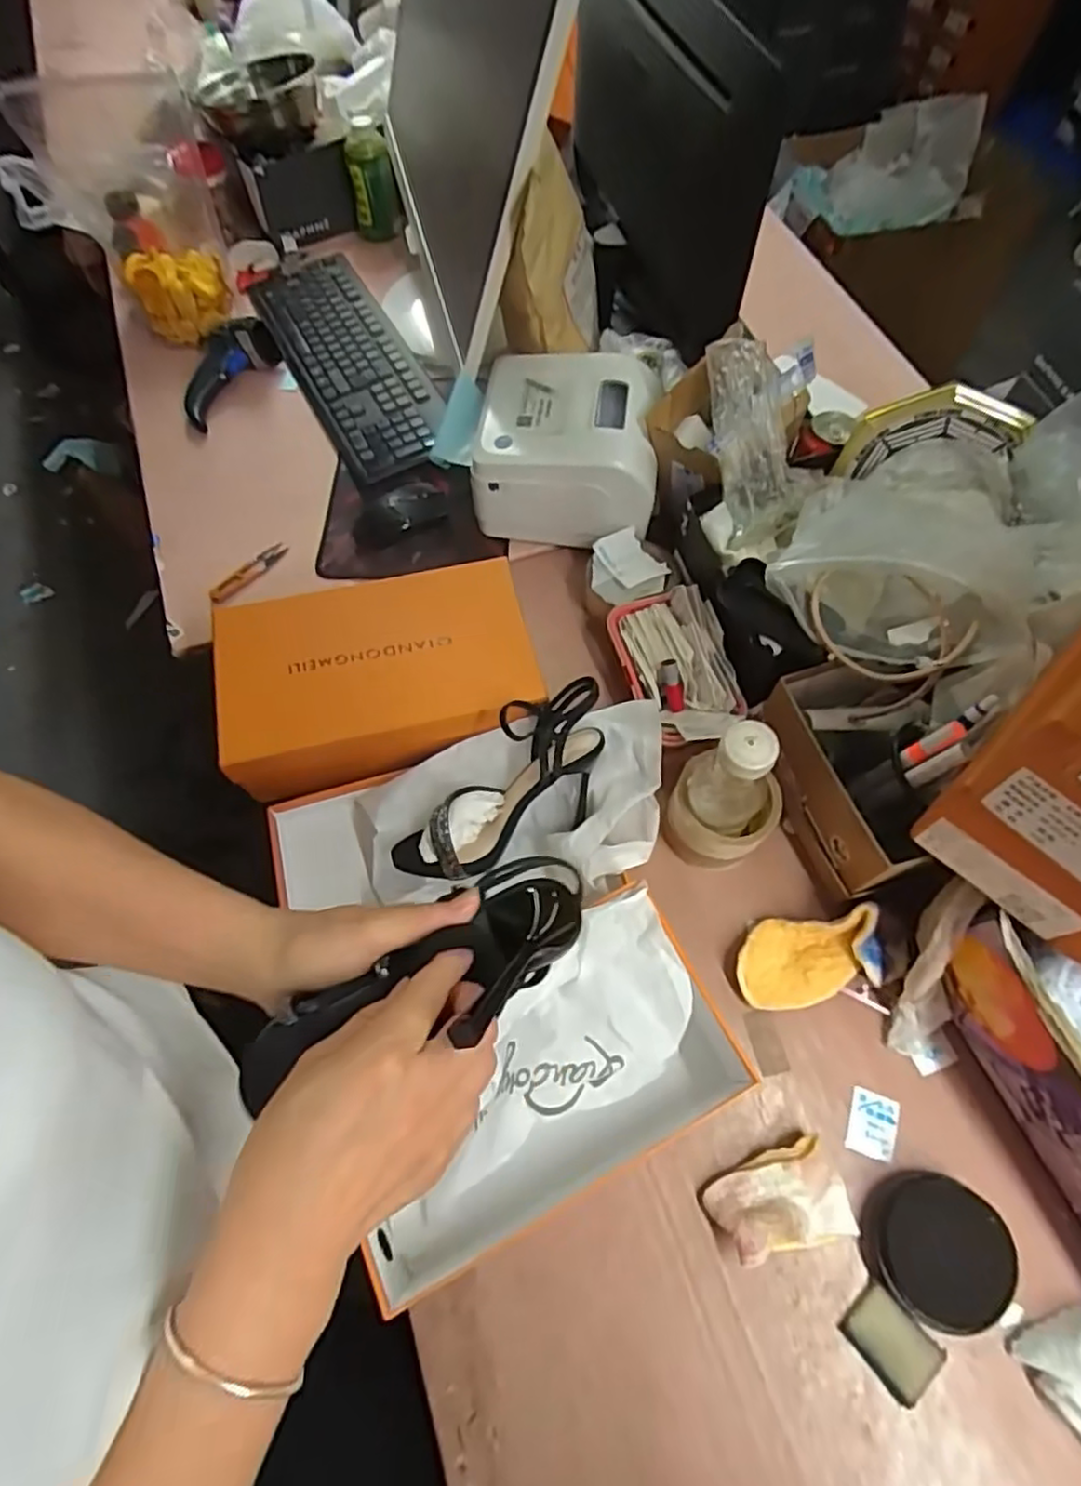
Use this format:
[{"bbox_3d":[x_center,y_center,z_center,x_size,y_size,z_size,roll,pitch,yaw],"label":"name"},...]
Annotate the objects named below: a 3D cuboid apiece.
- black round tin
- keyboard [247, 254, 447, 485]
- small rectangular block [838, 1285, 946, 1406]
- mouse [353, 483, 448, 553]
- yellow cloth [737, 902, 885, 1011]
[{"bbox_3d":[0.288,0.365,0.493,0.089,0.031,0.088,0,64,0],"label":"black round tin"},{"bbox_3d":[-0.248,-0.503,0.892,0.145,0.026,0.396,-26,67,-12],"label":"keyboard"},{"bbox_3d":[0.248,0.424,0.485,0.061,0.011,0.045,42,71,18],"label":"small rectangular block"},{"bbox_3d":[-0.164,-0.268,0.799,0.114,0.031,0.058,-28,67,-12],"label":"mouse"},{"bbox_3d":[0.225,0.182,0.579,0.115,0.045,0.069,-5,64,-2],"label":"yellow cloth"}]

